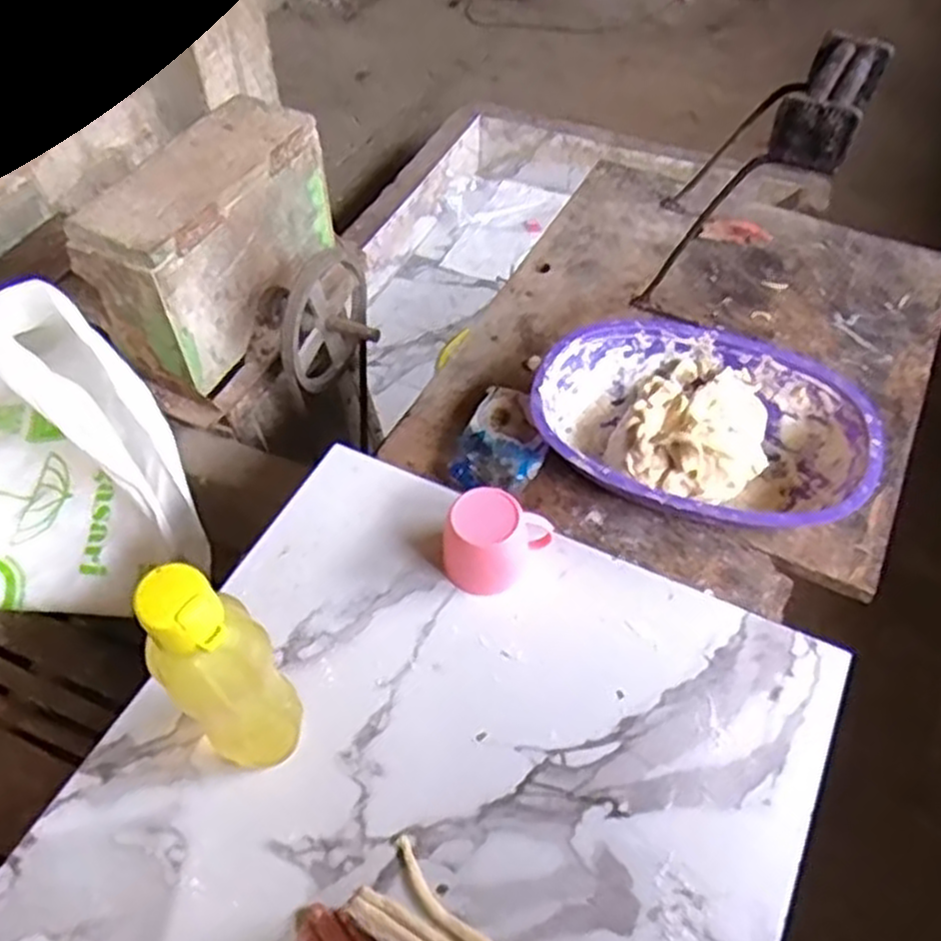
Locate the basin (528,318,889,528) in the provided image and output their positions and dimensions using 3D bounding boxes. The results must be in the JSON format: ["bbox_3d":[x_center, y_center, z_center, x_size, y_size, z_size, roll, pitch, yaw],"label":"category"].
[{"bbox_3d":[0.214,-0.034,0.756,0.300,0.070,0.216,17,53,15],"label":"basin"}]

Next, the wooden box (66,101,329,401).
[{"bbox_3d":[-0.332,-0.307,1.068,0.125,0.223,0.335,17,53,15],"label":"wooden box"}]

